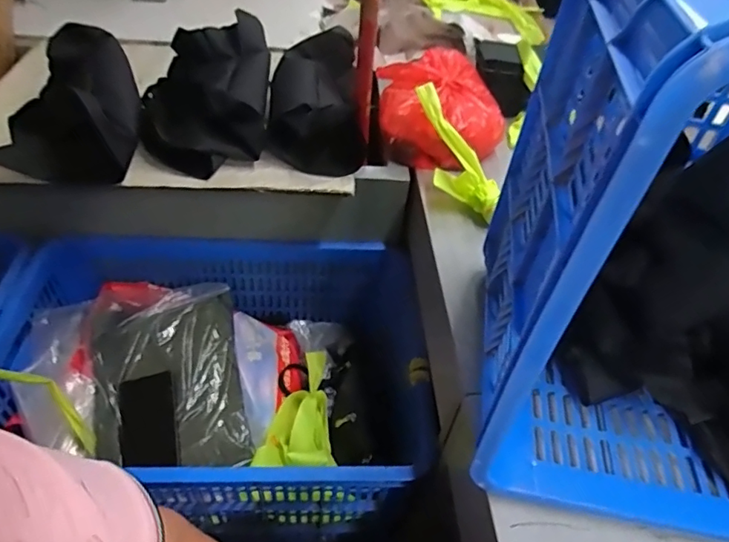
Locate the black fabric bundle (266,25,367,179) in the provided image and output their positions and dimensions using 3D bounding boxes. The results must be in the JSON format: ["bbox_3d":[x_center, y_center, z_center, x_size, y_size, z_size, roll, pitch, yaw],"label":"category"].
[{"bbox_3d":[-0.082,-0.263,0.826,0.143,0.136,0.197,-5,46,-11],"label":"black fabric bundle"}]

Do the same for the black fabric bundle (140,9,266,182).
[{"bbox_3d":[-0.245,-0.271,0.817,0.196,0.128,0.228,-5,46,-11],"label":"black fabric bundle"}]

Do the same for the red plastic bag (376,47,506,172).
[{"bbox_3d":[0.126,-0.270,0.875,0.196,0.109,0.215,0,46,-6],"label":"red plastic bag"}]

